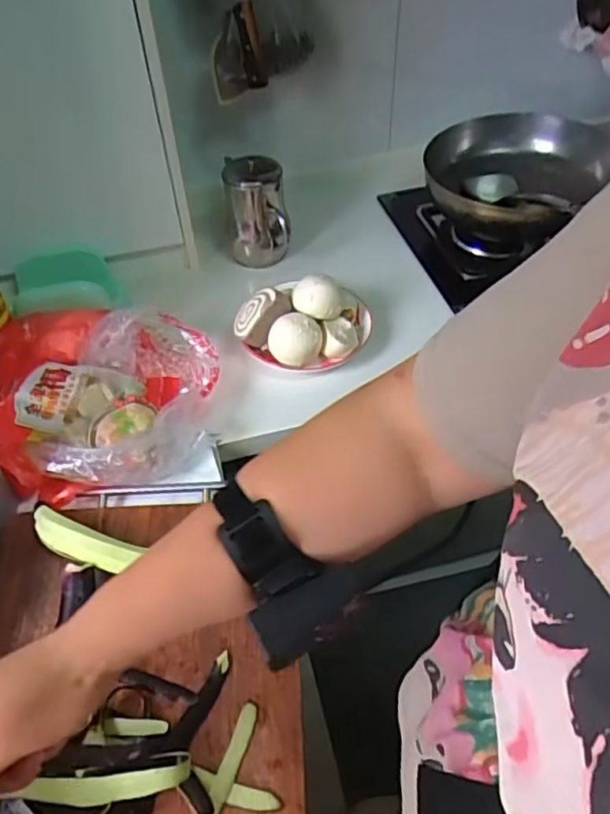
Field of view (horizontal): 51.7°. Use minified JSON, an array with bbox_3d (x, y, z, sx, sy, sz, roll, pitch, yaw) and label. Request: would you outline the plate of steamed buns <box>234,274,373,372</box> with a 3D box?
[{"bbox_3d":[0.004,-0.137,0.947,0.207,0.090,0.133,-15,49,-11],"label":"plate of steamed buns"}]

